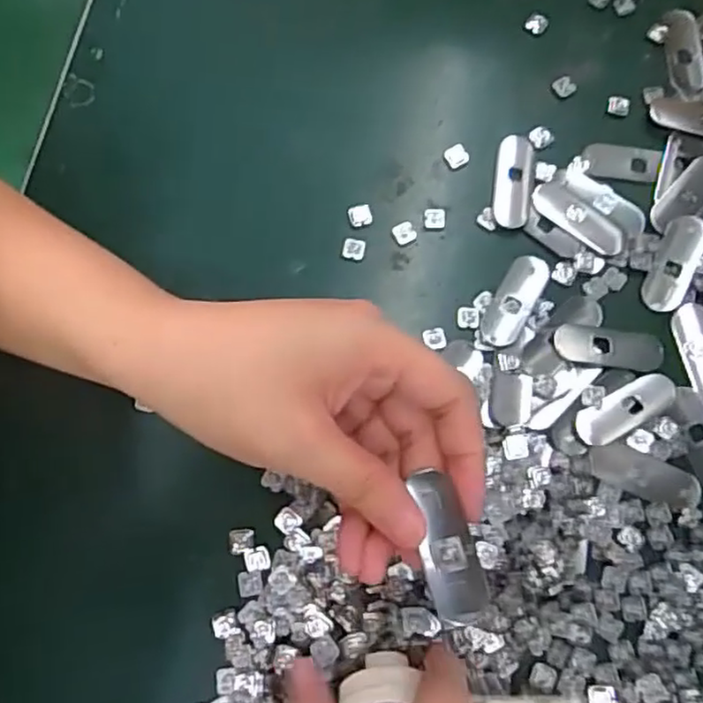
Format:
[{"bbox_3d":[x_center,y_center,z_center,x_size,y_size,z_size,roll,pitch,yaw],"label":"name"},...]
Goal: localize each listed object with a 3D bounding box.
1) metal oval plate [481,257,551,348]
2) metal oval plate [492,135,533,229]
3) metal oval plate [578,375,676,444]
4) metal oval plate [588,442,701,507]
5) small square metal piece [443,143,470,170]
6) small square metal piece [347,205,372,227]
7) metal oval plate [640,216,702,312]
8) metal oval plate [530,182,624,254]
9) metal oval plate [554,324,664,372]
[{"bbox_3d":[0.078,-0.024,0.315,0.017,0.004,0.050,30,78,8],"label":"metal oval plate"},{"bbox_3d":[0.081,-0.085,0.331,0.018,0.004,0.049,7,76,2],"label":"metal oval plate"},{"bbox_3d":[0.125,0.026,0.302,0.049,0.004,0.018,-27,77,-6],"label":"metal oval plate"},{"bbox_3d":[0.131,0.054,0.296,0.050,0.004,0.018,19,77,5],"label":"metal oval plate"},{"bbox_3d":[0.053,-0.099,0.334,0.012,0.004,0.011,-40,79,-9],"label":"small square metal piece"},{"bbox_3d":[0.004,-0.067,0.326,0.011,0.004,0.011,-13,76,-3],"label":"small square metal piece"},{"bbox_3d":[0.155,-0.042,0.318,0.019,0.004,0.050,26,77,7],"label":"metal oval plate"},{"bbox_3d":[0.110,-0.065,0.325,0.049,0.004,0.016,41,80,10],"label":"metal oval plate"},{"bbox_3d":[0.120,-0.002,0.309,0.050,0.004,0.018,9,76,3],"label":"metal oval plate"}]

